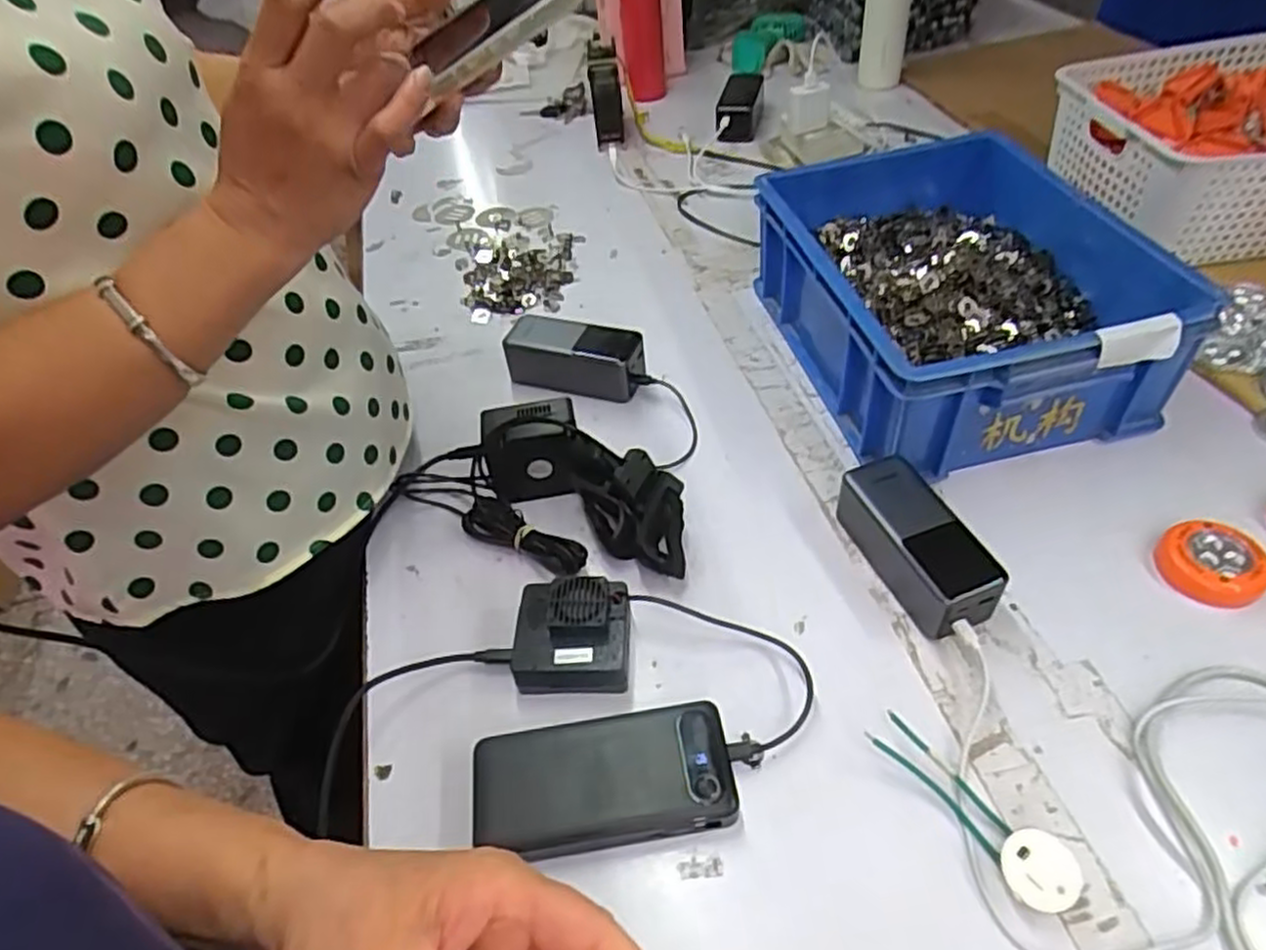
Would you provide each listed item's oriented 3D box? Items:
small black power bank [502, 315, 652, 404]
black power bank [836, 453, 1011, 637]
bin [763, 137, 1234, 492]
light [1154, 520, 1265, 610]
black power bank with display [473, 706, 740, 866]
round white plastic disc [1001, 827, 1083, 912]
[{"bbox_3d":[-0.054,-0.112,0.728,0.135,0.052,0.065,12,49,17],"label":"small black power bank"},{"bbox_3d":[0.203,0.049,0.549,0.059,0.053,0.133,-21,48,-13],"label":"black power bank"},{"bbox_3d":[0.293,-0.174,0.698,0.282,0.116,0.362,-11,46,-3],"label":"bin"},{"bbox_3d":[0.414,0.061,0.537,0.066,0.018,0.063,-4,46,4],"label":"light"},{"bbox_3d":[-0.017,0.188,0.460,0.153,0.031,0.075,-10,46,-2],"label":"black power bank with display"},{"bbox_3d":[0.222,0.217,0.411,0.038,0.021,0.039,-4,46,4],"label":"round white plastic disc"}]

